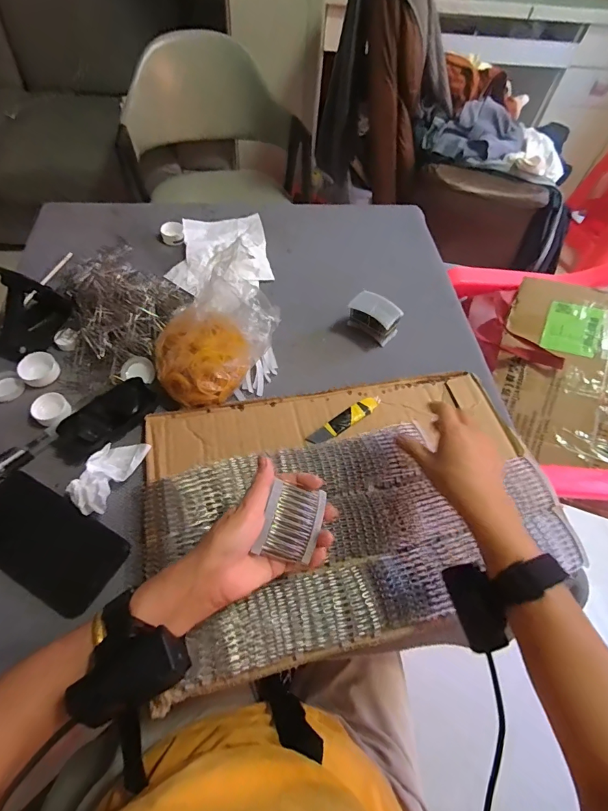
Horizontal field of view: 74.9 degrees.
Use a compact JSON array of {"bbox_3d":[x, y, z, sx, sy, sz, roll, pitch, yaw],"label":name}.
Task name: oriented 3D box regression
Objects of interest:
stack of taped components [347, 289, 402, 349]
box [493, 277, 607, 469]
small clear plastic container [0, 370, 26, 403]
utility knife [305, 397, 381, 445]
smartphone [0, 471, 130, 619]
[{"bbox_3d":[0.101,-0.125,0.575,0.071,0.055,0.044,34,62,15],"label":"stack of taped components"},{"bbox_3d":[0.539,-0.065,0.784,0.283,0.039,0.364,19,80,19],"label":"box"},{"bbox_3d":[-0.378,-0.024,0.500,0.046,0.015,0.039,39,64,18],"label":"small clear plastic container"},{"bbox_3d":[0.052,0.017,0.495,0.106,0.005,0.023,-29,65,-20],"label":"utility knife"},{"bbox_3d":[-0.268,0.140,0.412,0.165,0.014,0.082,28,61,12],"label":"smartphone"}]

